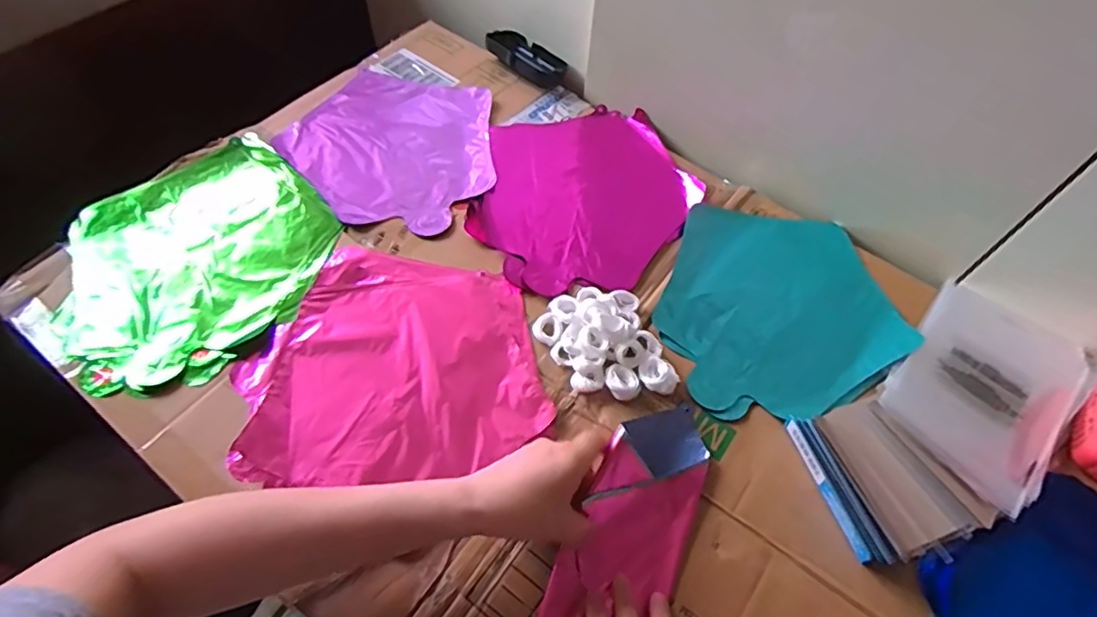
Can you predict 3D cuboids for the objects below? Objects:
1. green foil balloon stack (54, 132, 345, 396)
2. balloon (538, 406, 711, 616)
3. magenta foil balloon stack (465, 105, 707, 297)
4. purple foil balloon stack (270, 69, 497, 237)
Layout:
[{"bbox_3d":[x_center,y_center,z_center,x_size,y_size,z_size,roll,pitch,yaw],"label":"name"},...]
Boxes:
[{"bbox_3d":[-0.323,-0.049,0.543,0.239,0.011,0.229,-36,66,-23],"label":"green foil balloon stack"},{"bbox_3d":[0.043,0.194,0.426,0.080,0.031,0.269,28,68,13],"label":"balloon"},{"bbox_3d":[0.040,-0.121,0.618,0.215,0.025,0.253,9,57,3],"label":"magenta foil balloon stack"},{"bbox_3d":[-0.161,-0.179,0.645,0.219,0.014,0.218,25,60,13],"label":"purple foil balloon stack"}]

